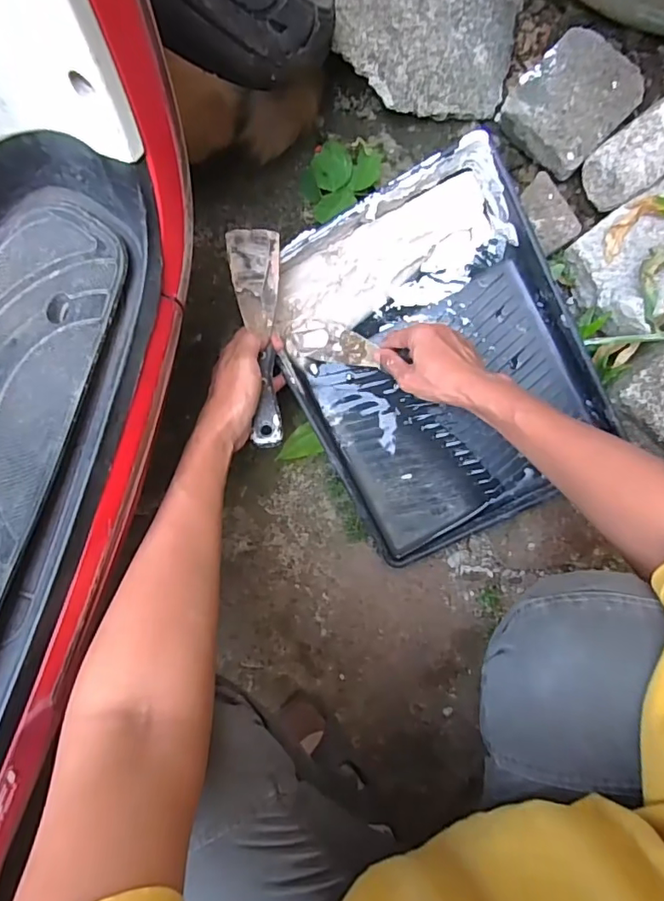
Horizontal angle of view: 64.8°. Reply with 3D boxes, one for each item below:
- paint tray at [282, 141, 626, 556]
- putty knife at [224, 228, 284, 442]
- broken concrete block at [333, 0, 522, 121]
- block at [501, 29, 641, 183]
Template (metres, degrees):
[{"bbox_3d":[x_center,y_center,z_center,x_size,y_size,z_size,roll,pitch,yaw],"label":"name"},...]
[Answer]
[{"bbox_3d":[0.105,-0.084,0.545,0.269,0.086,0.346,-27,92,1],"label":"paint tray"},{"bbox_3d":[-0.068,-0.107,0.490,0.045,0.011,0.205,-4,85,0],"label":"putty knife"},{"bbox_3d":[0.098,-0.448,0.562,0.198,0.032,0.164,-1,98,-14],"label":"broken concrete block"},{"bbox_3d":[0.255,-0.371,0.559,0.118,0.039,0.110,-43,92,2],"label":"block"}]

